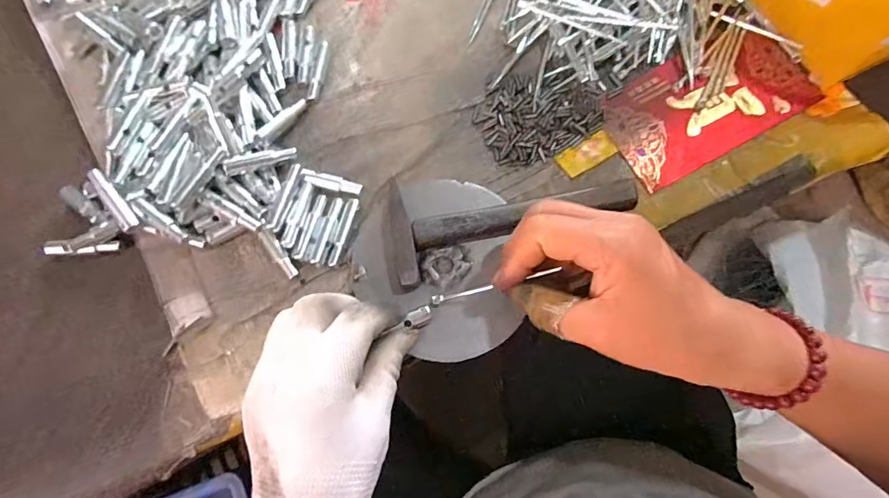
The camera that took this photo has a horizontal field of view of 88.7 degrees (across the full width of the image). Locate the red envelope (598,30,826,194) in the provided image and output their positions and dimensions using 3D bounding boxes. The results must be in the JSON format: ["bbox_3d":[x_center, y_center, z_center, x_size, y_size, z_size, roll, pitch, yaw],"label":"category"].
[{"bbox_3d":[0.206,-0.117,0.355,0.164,0.005,0.085,-28,77,-7],"label":"red envelope"}]

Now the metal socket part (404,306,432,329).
[{"bbox_3d":[-0.017,0.046,0.301,0.019,0.008,0.011,-31,78,-7],"label":"metal socket part"}]

